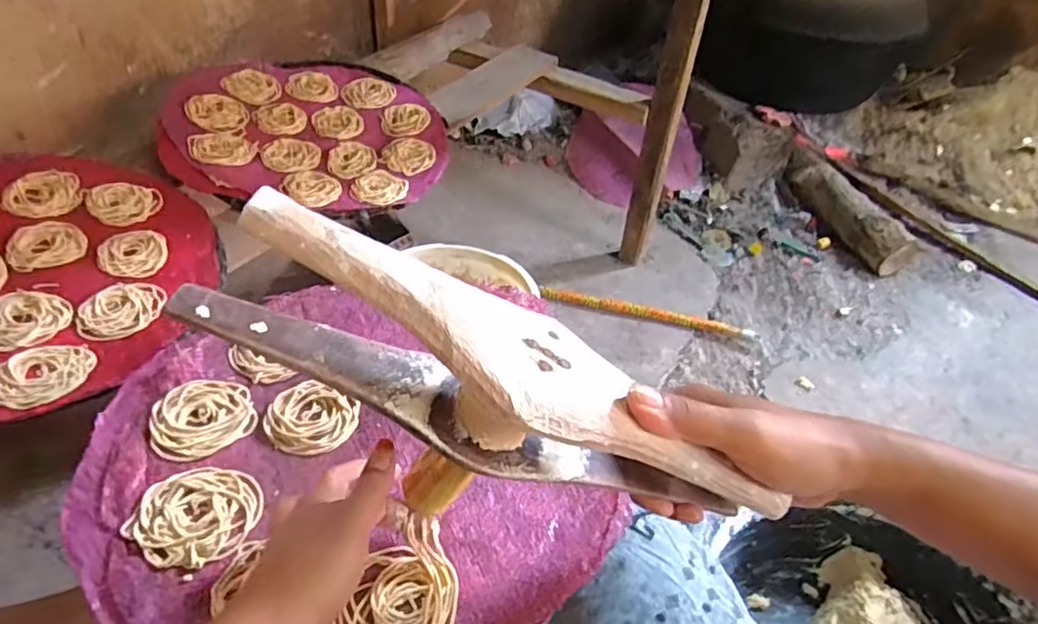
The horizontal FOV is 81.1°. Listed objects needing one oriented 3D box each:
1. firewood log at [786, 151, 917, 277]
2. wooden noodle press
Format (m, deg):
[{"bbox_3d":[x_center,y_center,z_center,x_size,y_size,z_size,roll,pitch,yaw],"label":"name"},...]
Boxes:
[{"bbox_3d":[0.747,-0.236,1.376,0.103,0.090,0.380,-6,44,-11],"label":"firewood log"},{"bbox_3d":[-0.016,0.043,0.301,0.286,0.100,0.054,26,44,-6],"label":"wooden noodle press"}]

